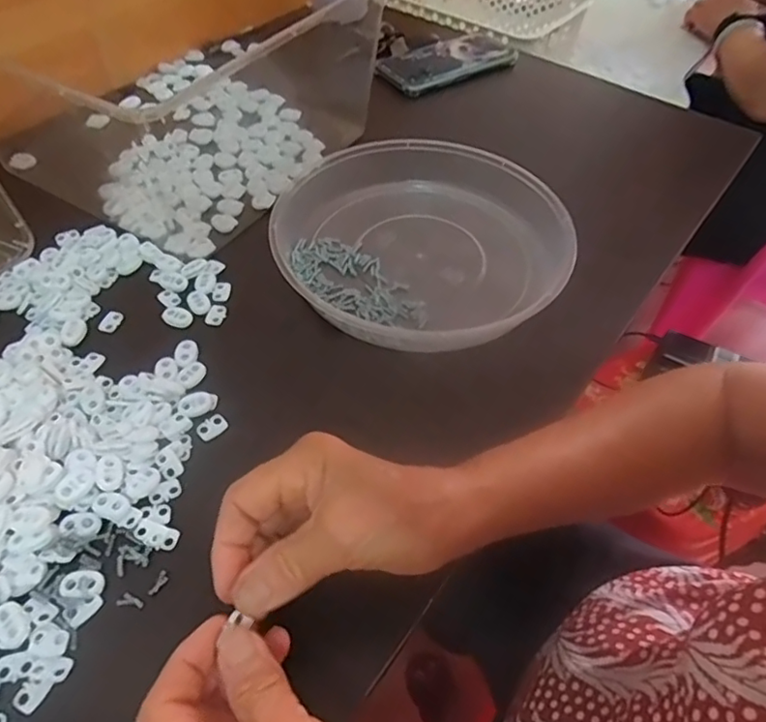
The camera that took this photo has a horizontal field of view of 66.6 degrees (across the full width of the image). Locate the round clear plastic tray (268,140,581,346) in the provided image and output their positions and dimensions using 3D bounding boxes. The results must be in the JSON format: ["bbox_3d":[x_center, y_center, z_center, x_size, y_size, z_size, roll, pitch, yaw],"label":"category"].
[{"bbox_3d":[0.031,-0.099,0.474,0.227,0.042,0.227,0,50,0],"label":"round clear plastic tray"}]

